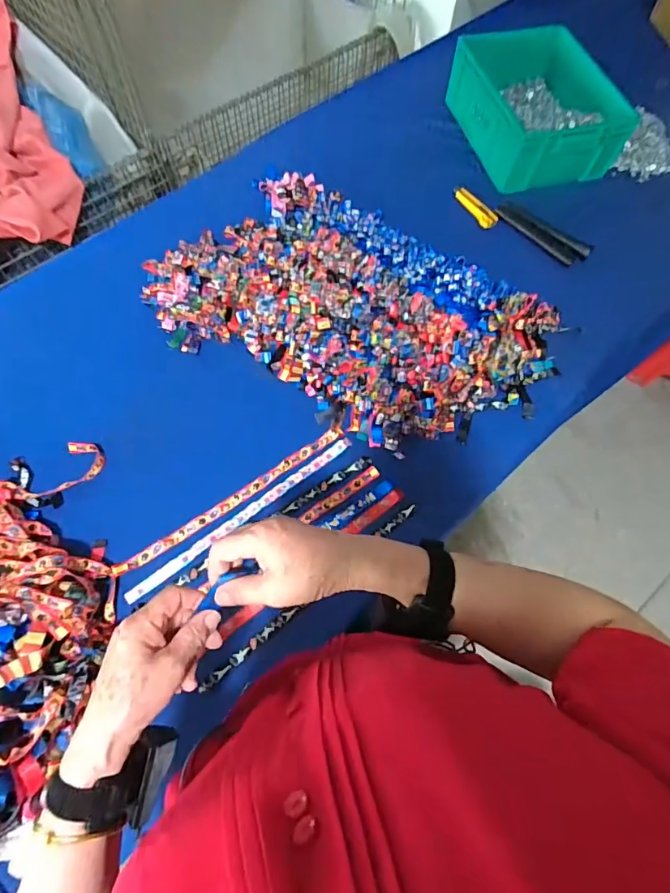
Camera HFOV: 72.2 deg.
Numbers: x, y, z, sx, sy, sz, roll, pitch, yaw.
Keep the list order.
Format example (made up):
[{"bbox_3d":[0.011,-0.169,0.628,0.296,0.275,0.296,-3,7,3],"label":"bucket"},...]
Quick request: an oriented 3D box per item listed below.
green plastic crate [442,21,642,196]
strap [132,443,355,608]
[{"bbox_3d":[0.500,-0.843,1.140,0.293,0.159,0.425,-12,68,-7],"label":"green plastic crate"},{"bbox_3d":[-0.155,0.119,0.800,0.451,0.011,0.023,-35,72,-15],"label":"strap"}]

